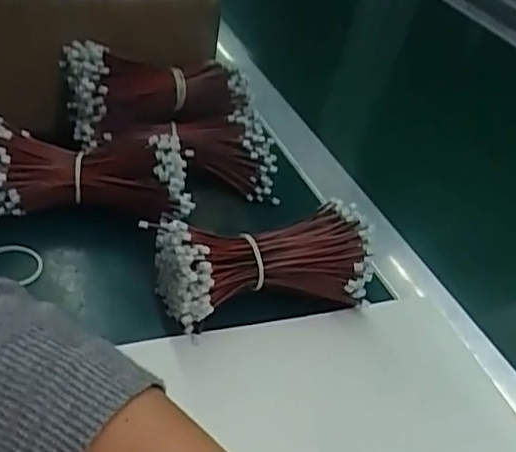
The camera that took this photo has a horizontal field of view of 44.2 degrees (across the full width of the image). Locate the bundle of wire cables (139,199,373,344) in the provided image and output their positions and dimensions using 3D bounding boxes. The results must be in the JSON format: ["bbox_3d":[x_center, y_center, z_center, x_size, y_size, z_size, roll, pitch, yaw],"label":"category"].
[{"bbox_3d":[0.003,0.022,0.369,0.122,0.058,0.059,-11,46,-18],"label":"bundle of wire cables"}]

